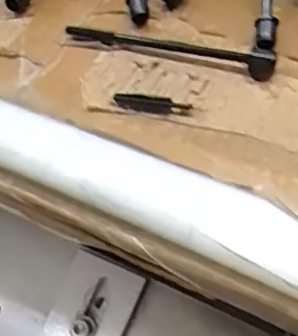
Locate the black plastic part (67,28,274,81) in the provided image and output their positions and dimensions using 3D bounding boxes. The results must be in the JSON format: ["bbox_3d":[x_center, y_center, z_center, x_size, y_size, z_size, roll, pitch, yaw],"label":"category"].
[{"bbox_3d":[0.008,-0.056,0.253,0.097,0.012,0.009,17,55,16],"label":"black plastic part"}]

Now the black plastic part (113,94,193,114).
[{"bbox_3d":[0.001,-0.027,0.238,0.033,0.005,0.006,14,54,13],"label":"black plastic part"}]

